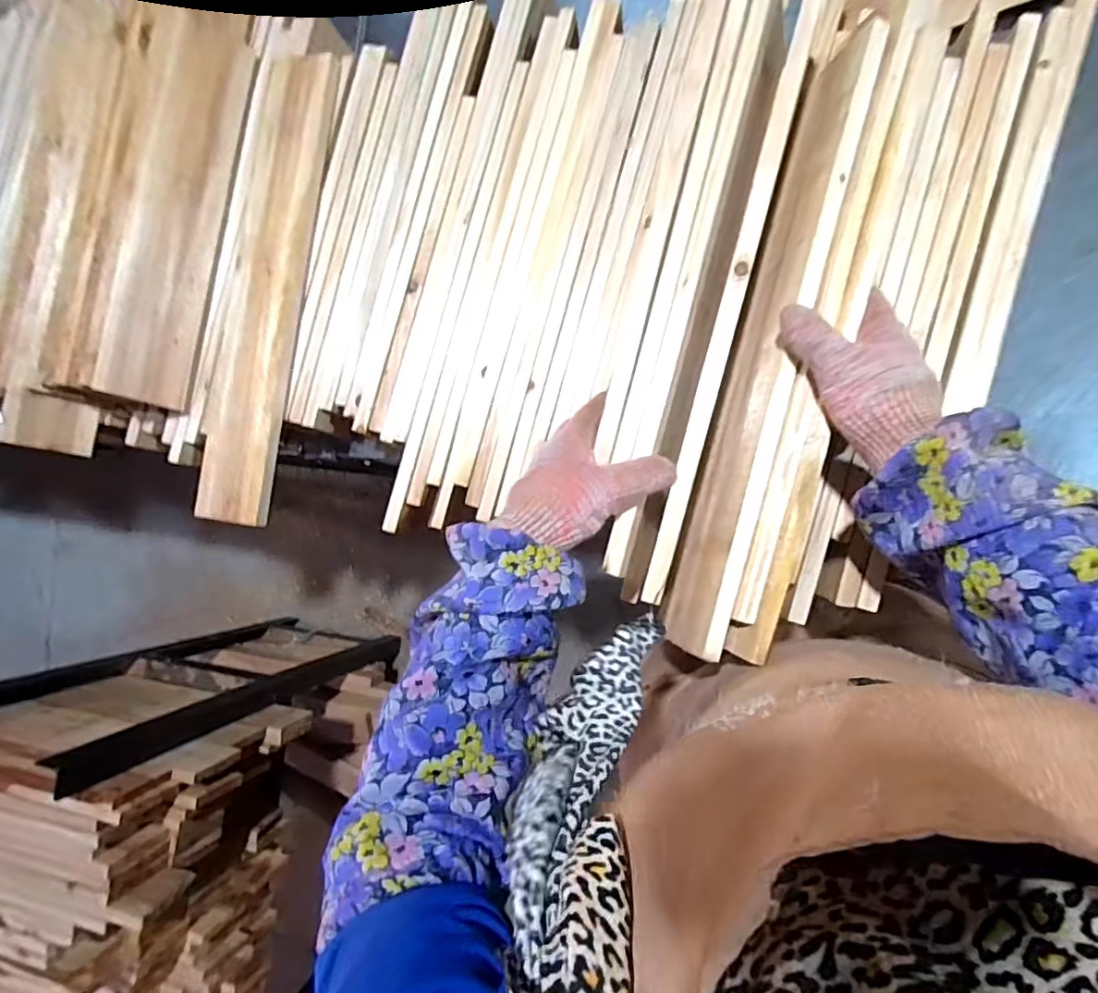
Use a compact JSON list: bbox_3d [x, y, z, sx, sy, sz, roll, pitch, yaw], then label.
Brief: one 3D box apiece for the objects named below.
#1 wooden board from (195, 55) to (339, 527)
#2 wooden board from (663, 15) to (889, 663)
[{"bbox_3d":[-0.296,-0.216,0.579,0.086,0.012,0.485,9,87,11],"label":"wooden board"},{"bbox_3d":[0.175,-0.115,0.438,0.017,0.063,0.481,15,91,-25],"label":"wooden board"}]

